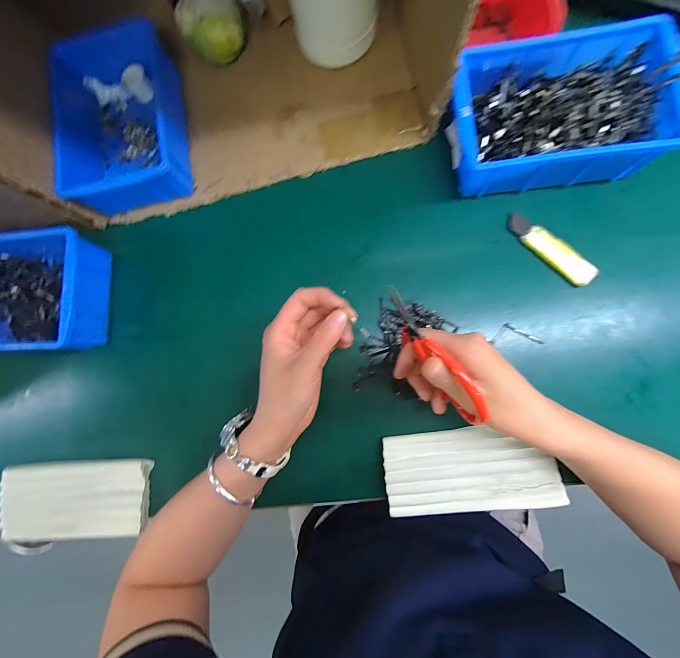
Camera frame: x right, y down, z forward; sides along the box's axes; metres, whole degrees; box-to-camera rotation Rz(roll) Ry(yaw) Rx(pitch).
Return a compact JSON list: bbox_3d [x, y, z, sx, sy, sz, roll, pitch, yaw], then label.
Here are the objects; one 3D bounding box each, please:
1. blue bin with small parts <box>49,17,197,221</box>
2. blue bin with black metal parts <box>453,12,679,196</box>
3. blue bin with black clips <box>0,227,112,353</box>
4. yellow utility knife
[{"bbox_3d":[-0.267,-0.259,0.374,0.137,0.064,0.210,-9,83,5],"label":"blue bin with small parts"},{"bbox_3d":[0.224,-0.231,0.319,0.206,0.065,0.144,-1,83,6],"label":"blue bin with black metal parts"},{"bbox_3d":[-0.394,-0.041,0.367,0.213,0.068,0.144,4,84,6],"label":"blue bin with black clips"},{"bbox_3d":[0.230,-0.088,0.330,0.105,0.006,0.028,44,89,9],"label":"yellow utility knife"}]

